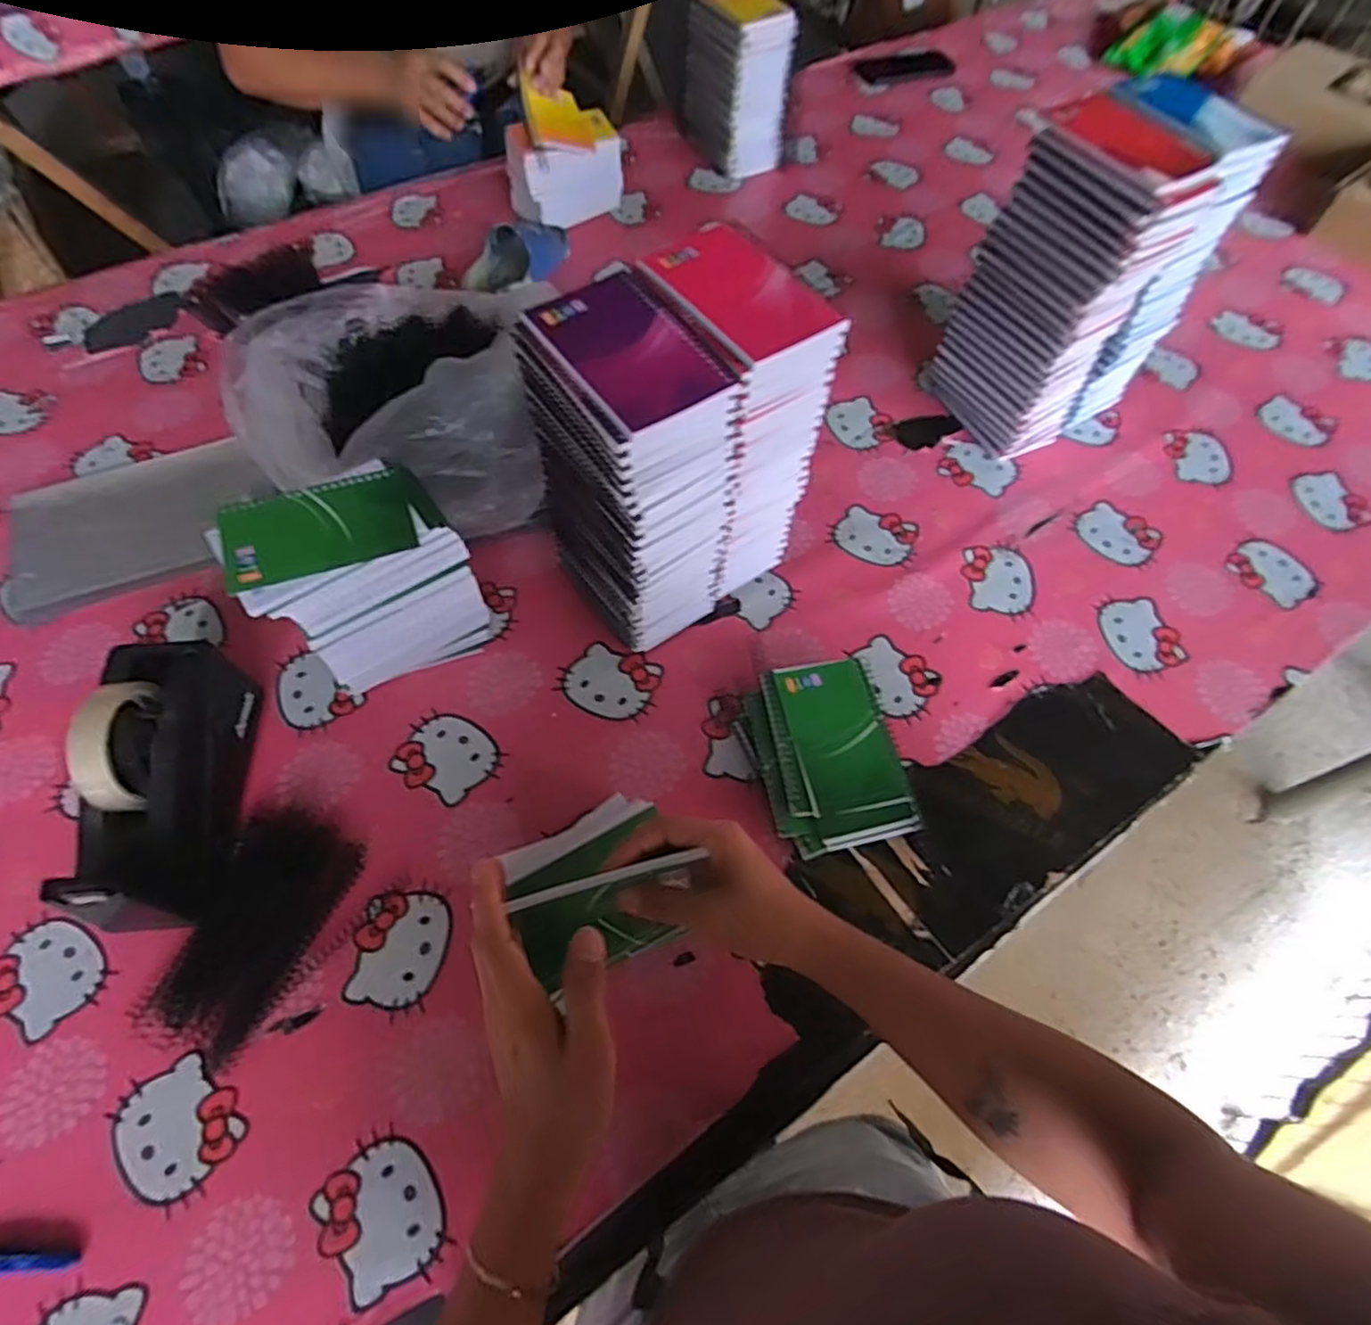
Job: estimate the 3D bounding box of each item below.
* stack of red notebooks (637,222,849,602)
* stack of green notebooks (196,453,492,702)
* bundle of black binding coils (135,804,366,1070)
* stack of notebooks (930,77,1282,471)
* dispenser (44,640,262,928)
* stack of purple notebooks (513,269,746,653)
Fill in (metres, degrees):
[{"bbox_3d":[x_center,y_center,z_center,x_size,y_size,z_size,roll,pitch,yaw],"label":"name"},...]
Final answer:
[{"bbox_3d":[0.034,-0.180,0.597,0.101,0.290,0.130,-33,66,-18],"label":"stack of red notebooks"},{"bbox_3d":[-0.259,-0.059,0.583,0.153,0.179,0.090,-27,64,-15],"label":"stack of green notebooks"},{"bbox_3d":[-0.323,0.196,0.530,0.090,0.022,0.174,13,61,6],"label":"bundle of black binding coils"},{"bbox_3d":[0.393,-0.377,0.710,0.170,0.291,0.149,-31,65,-17],"label":"stack of notebooks"},{"bbox_3d":[-0.407,0.087,0.533,0.093,0.121,0.202,-6,61,-4],"label":"dispenser"},{"bbox_3d":[-0.039,-0.132,0.575,0.104,0.292,0.131,-33,67,-18],"label":"stack of purple notebooks"}]

